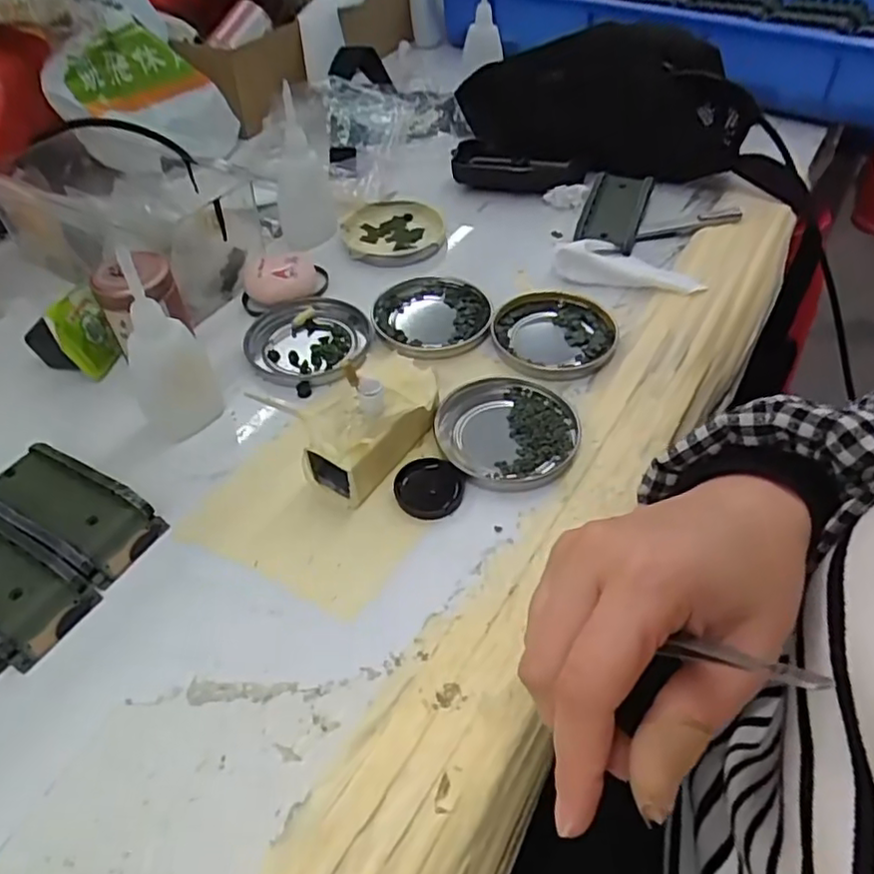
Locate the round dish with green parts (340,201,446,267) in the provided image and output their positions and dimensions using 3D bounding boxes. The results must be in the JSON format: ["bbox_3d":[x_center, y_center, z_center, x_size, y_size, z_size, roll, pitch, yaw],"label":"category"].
[{"bbox_3d":[-0.035,-0.159,0.517,0.078,0.011,0.083,-1,47,1],"label":"round dish with green parts"}]

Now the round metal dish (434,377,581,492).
[{"bbox_3d":[0.040,-0.004,0.373,0.076,0.007,0.076,-1,47,1],"label":"round metal dish"}]

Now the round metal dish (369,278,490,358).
[{"bbox_3d":[-0.005,-0.081,0.445,0.077,0.008,0.078,-1,47,1],"label":"round metal dish"}]

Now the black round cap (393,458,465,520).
[{"bbox_3d":[-0.004,0.027,0.346,0.035,0.005,0.034,-1,47,1],"label":"black round cap"}]

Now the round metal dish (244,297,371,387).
[{"bbox_3d":[-0.083,-0.062,0.429,0.078,0.007,0.080,-1,47,1],"label":"round metal dish"}]

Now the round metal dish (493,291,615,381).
[{"bbox_3d":[0.076,-0.064,0.433,0.077,0.016,0.076,-1,47,1],"label":"round metal dish"}]

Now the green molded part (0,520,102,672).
[{"bbox_3d":[-0.207,0.064,0.308,0.092,0.017,0.042,23,52,21],"label":"green molded part"}]

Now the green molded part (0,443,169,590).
[{"bbox_3d":[-0.188,0.035,0.335,0.094,0.017,0.042,22,52,21],"label":"green molded part"}]

